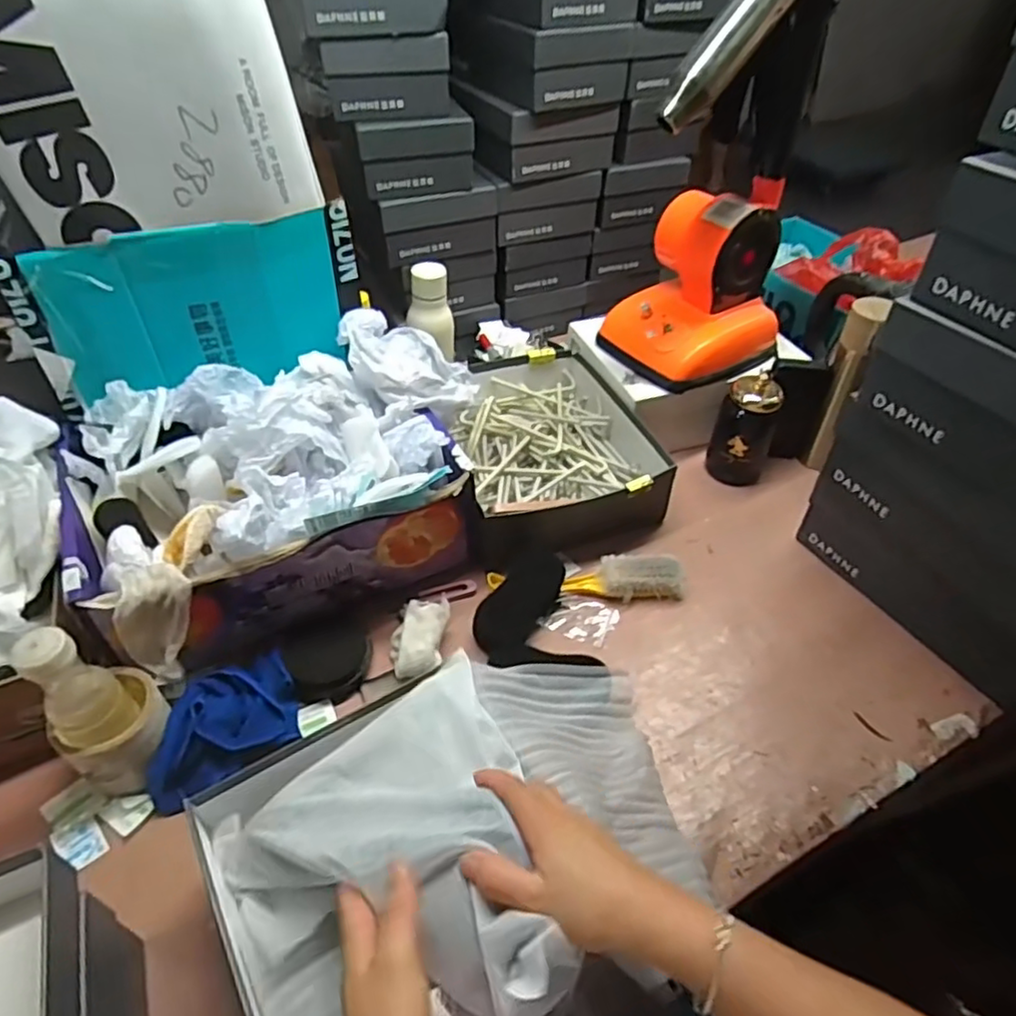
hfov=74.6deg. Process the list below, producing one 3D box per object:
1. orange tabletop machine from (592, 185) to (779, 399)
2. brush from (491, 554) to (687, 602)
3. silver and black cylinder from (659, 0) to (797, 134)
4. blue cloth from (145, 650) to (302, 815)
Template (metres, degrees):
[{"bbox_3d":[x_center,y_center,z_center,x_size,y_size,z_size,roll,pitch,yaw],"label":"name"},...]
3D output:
[{"bbox_3d":[0.259,-0.307,0.914,0.198,0.199,0.169,-22,49,-22],"label":"orange tabletop machine"},{"bbox_3d":[0.093,0.087,0.781,0.227,0.036,0.051,-5,44,-6],"label":"brush"},{"bbox_3d":[0.255,-0.511,0.683,0.273,0.038,0.045,-51,52,12],"label":"silver and black cylinder"},{"bbox_3d":[-0.275,0.210,0.640,0.149,0.048,0.103,-26,50,-25],"label":"blue cloth"}]

